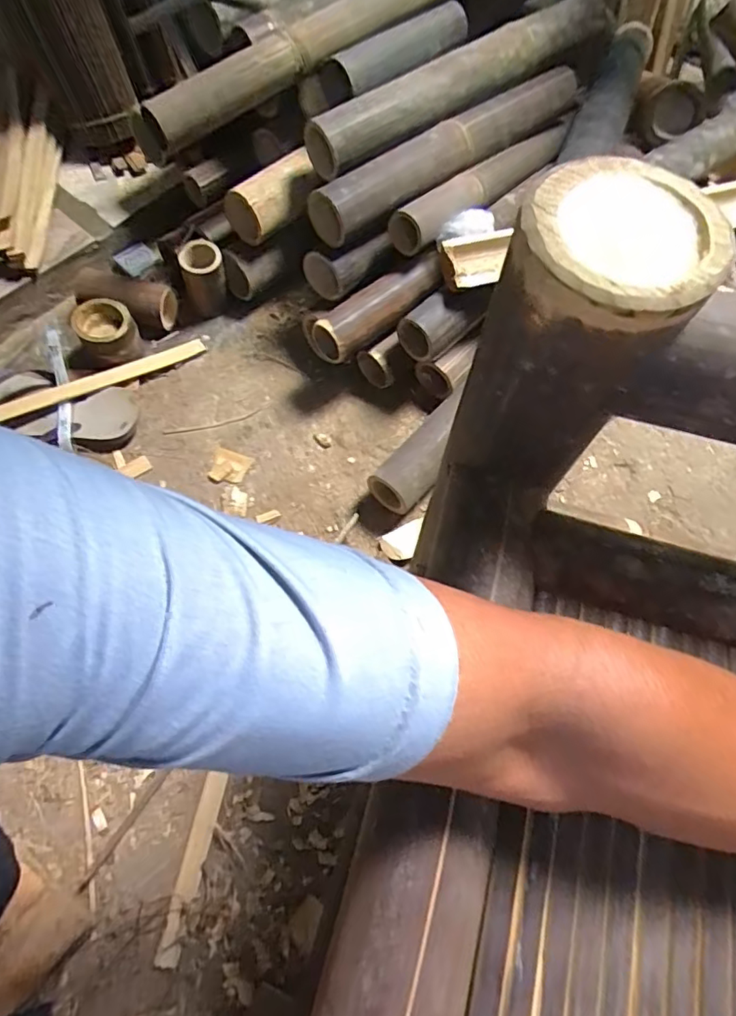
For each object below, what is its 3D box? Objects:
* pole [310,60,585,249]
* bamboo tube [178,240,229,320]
[{"bbox_3d":[0.122,-0.491,0.738,0.474,0.064,0.066,-37,73,-18],"label":"pole"},{"bbox_3d":[-0.234,-0.327,0.776,0.062,0.093,0.051,-8,66,-7],"label":"bamboo tube"}]

